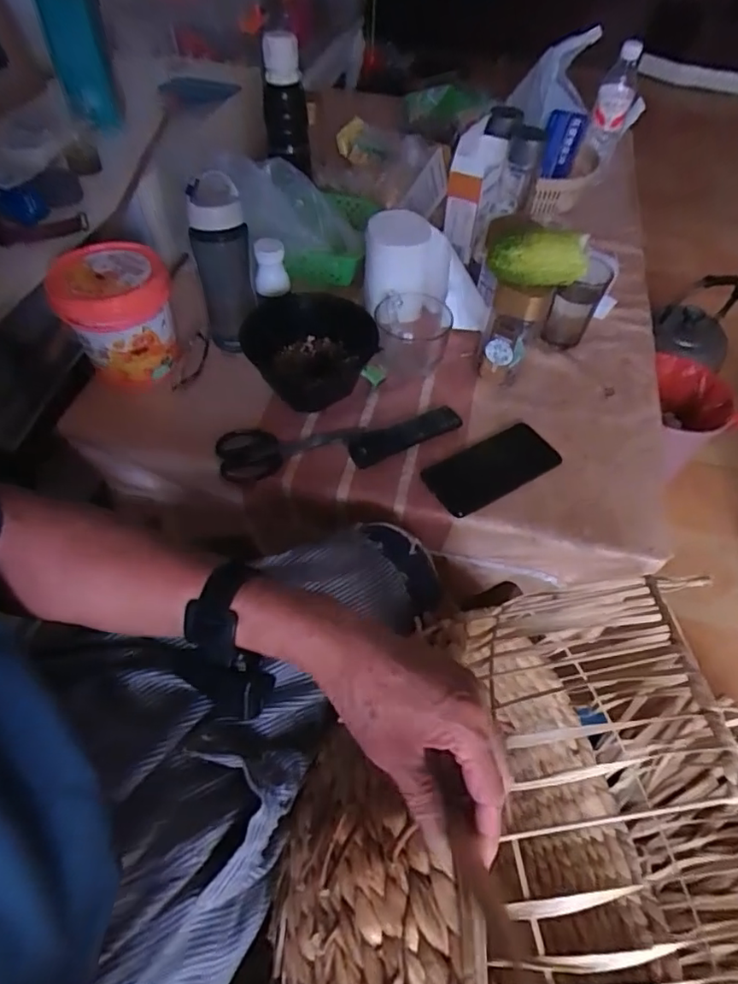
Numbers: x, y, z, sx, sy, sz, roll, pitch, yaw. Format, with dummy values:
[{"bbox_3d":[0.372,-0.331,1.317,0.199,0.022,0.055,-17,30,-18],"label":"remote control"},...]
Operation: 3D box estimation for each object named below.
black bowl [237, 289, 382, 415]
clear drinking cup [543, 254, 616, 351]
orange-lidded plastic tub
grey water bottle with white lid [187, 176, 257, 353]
[{"bbox_3d":[-0.075,-0.187,0.725,0.168,0.078,0.148,-2,54,-4],"label":"black bowl"},{"bbox_3d":[0.283,-0.258,0.763,0.060,0.118,0.071,25,57,15],"label":"clear drinking cup"},{"bbox_3d":[-0.308,-0.217,0.693,0.126,0.119,0.118,1,54,-2],"label":"orange-lidded plastic tub"},{"bbox_3d":[-0.181,-0.276,0.705,0.067,0.213,0.060,-10,55,-10],"label":"grey water bottle with white lid"}]

